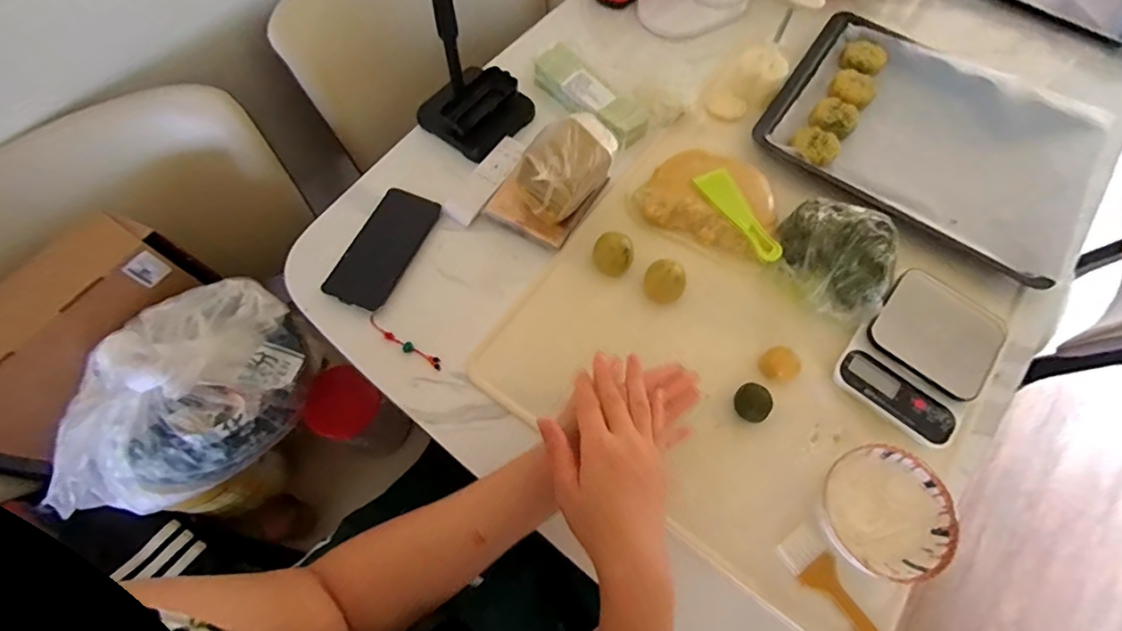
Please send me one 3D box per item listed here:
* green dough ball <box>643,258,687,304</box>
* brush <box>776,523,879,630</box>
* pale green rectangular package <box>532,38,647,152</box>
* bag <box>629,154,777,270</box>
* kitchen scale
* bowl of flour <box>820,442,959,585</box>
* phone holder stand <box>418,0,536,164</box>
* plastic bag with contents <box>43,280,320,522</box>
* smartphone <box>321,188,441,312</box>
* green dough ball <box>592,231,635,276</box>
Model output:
[{"bbox_3d":[0.120,-0.038,0.578,0.046,0.041,0.042,1,67,-2],"label":"green dough ball"},{"bbox_3d":[0.264,0.275,0.464,0.042,0.015,0.146,-27,70,-13],"label":"brush"},{"bbox_3d":[0.040,-0.304,0.688,0.175,0.039,0.066,43,72,15],"label":"pale green rectangular package"},{"bbox_3d":[0.187,-0.148,0.621,0.168,0.026,0.118,24,68,8],"label":"bag"},{"bbox_3d":[0.398,0.043,0.548,0.127,0.031,0.175,39,71,14],"label":"kitchen scale"},{"bbox_3d":[0.302,0.189,0.478,0.113,0.054,0.117,1,67,-1],"label":"bowl of flour"},{"bbox_3d":[-0.111,-0.321,0.571,0.114,0.239,0.126,38,71,14],"label":"phone holder stand"},{"bbox_3d":[-0.401,0.082,0.529,0.167,0.180,0.261,12,67,3],"label":"plastic bag with contents"},{"bbox_3d":[-0.212,-0.082,0.594,0.072,0.009,0.157,22,68,7],"label":"smartphone"},{"bbox_3d":[0.062,-0.074,0.589,0.047,0.038,0.054,-5,67,-4],"label":"green dough ball"}]

